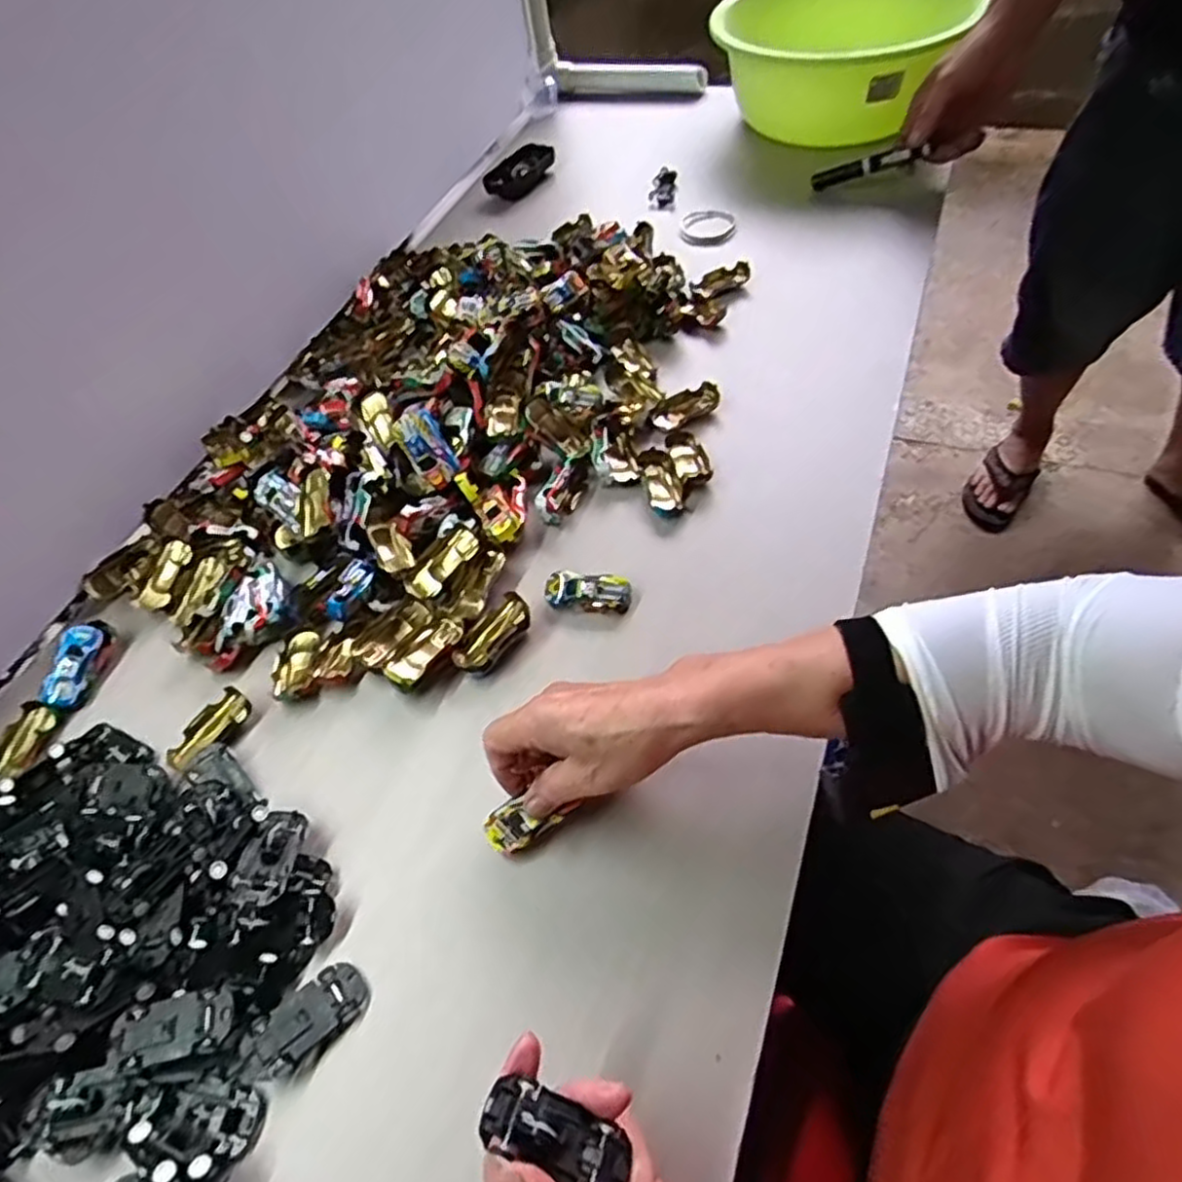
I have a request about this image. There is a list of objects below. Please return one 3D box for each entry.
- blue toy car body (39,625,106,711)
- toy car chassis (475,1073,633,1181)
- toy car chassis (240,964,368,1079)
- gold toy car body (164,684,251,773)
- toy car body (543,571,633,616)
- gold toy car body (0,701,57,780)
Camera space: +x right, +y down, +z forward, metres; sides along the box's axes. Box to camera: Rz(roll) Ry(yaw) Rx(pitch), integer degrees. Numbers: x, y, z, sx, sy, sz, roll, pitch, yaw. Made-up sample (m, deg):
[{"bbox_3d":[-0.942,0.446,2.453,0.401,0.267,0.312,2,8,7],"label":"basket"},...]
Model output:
[{"bbox_3d":[-0.393,0.058,0.547,0.027,0.021,0.062,-1,54,8],"label":"blue toy car body"},{"bbox_3d":[-0.015,0.229,0.301,0.064,0.014,0.024,25,60,5],"label":"toy car chassis"},{"bbox_3d":[-0.156,0.235,0.395,0.065,0.014,0.032,-35,57,-16],"label":"toy car chassis"},{"bbox_3d":[-0.271,0.098,0.510,0.032,0.013,0.062,23,61,23],"label":"gold toy car body"},{"bbox_3d":[-0.003,0.001,0.538,0.064,0.019,0.030,2,55,10],"label":"toy car body"},{"bbox_3d":[-0.416,0.109,0.524,0.031,0.014,0.056,4,55,12],"label":"gold toy car body"}]

